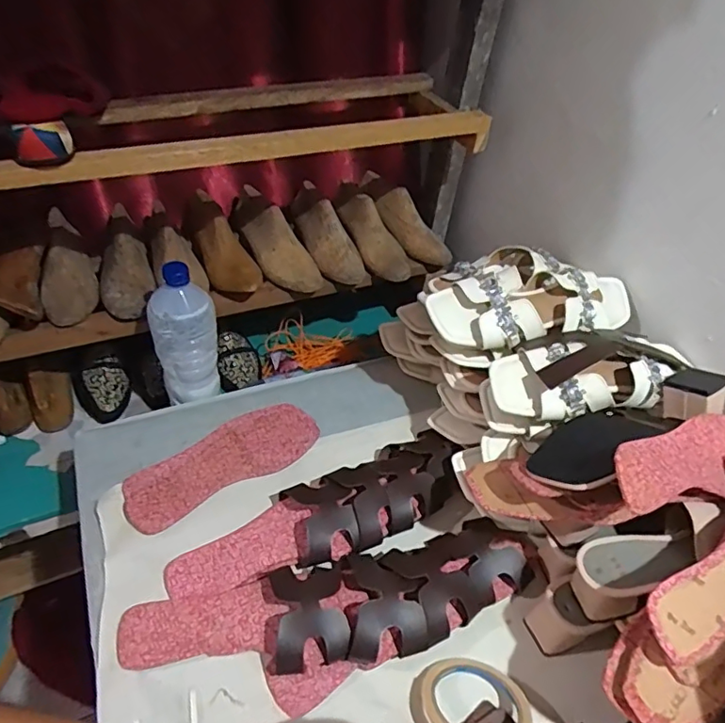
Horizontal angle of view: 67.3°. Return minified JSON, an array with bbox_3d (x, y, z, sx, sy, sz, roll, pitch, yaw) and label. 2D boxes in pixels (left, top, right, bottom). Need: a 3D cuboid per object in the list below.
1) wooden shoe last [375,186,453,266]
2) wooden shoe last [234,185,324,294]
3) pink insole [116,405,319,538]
[{"bbox_3d":[0.087,-0.234,0.940,0.058,0.051,0.170,-25,69,-29],"label":"wooden shoe last"},{"bbox_3d":[-0.146,-0.194,0.871,0.072,0.081,0.233,-25,67,-29],"label":"wooden shoe last"},{"bbox_3d":[-0.171,0.119,0.670,0.240,0.010,0.098,-24,52,-32],"label":"pink insole"}]

